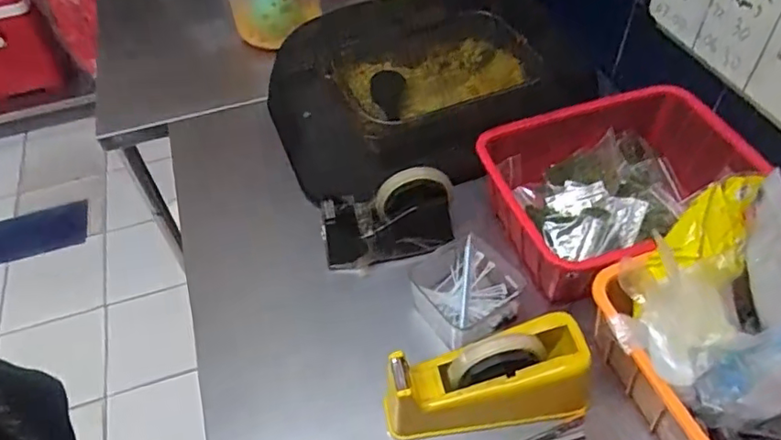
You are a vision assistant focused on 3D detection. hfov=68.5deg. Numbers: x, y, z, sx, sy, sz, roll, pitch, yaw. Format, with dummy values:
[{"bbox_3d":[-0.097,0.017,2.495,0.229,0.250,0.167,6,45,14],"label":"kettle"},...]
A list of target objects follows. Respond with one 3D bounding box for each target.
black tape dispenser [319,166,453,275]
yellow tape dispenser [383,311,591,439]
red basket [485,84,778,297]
[{"bbox_3d":[-0.006,0.002,0.689,0.161,0.108,0.054,-5,50,-2],"label":"black tape dispenser"},{"bbox_3d":[0.090,0.154,0.554,0.196,0.109,0.073,-10,50,-6],"label":"yellow tape dispenser"},{"bbox_3d":[0.278,-0.038,0.702,0.298,0.103,0.223,-18,51,-13],"label":"red basket"}]

